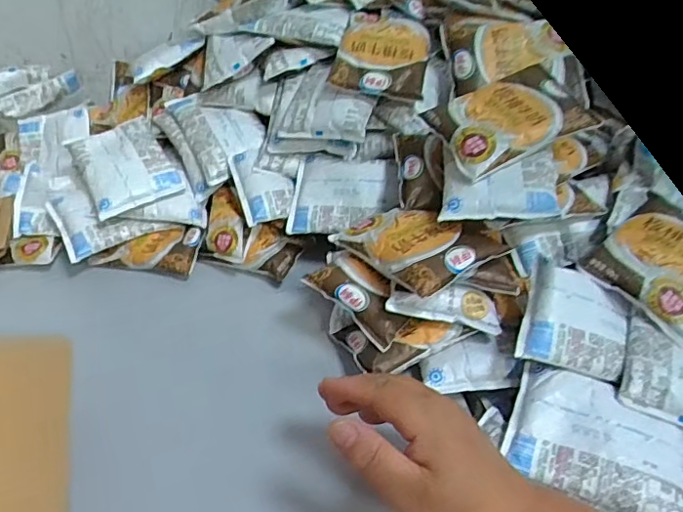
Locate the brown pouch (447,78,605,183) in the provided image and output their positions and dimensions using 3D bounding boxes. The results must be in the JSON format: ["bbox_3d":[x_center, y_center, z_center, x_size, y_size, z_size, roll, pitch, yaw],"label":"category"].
[{"bbox_3d":[0.147,-0.121,0.492,0.120,0.020,0.089,-23,50,-6],"label":"brown pouch"}]

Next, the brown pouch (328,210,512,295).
[{"bbox_3d":[0.067,-0.016,0.476,0.092,0.026,0.113,-27,46,-25],"label":"brown pouch"}]

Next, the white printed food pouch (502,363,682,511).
[{"bbox_3d":[0.187,0.132,0.397,0.123,0.027,0.083,14,44,19],"label":"white printed food pouch"}]

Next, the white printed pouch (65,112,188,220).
[{"bbox_3d":[-0.249,-0.108,0.634,0.094,0.014,0.123,-27,64,-20],"label":"white printed pouch"}]

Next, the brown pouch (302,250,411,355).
[{"bbox_3d":[0.015,0.033,0.478,0.046,0.022,0.097,-29,63,-27],"label":"brown pouch"}]

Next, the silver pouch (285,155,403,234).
[{"bbox_3d":[0.000,-0.062,0.581,0.100,0.020,0.085,5,76,13],"label":"silver pouch"}]

